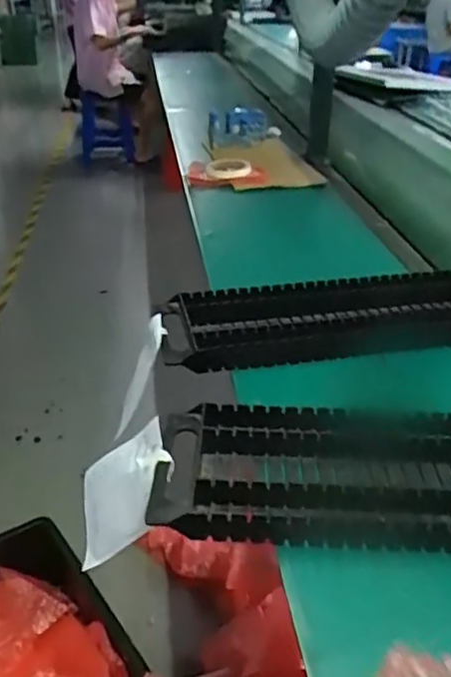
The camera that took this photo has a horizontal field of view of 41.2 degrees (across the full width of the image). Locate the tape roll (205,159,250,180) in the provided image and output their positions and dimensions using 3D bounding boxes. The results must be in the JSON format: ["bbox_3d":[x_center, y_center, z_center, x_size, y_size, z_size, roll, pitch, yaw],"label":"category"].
[{"bbox_3d":[0.006,-0.359,1.263,0.081,0.024,0.086,-11,34,-18],"label":"tape roll"}]

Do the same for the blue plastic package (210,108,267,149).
[{"bbox_3d":[0.028,-0.511,1.447,0.165,0.081,0.050,-22,39,-32],"label":"blue plastic package"}]

